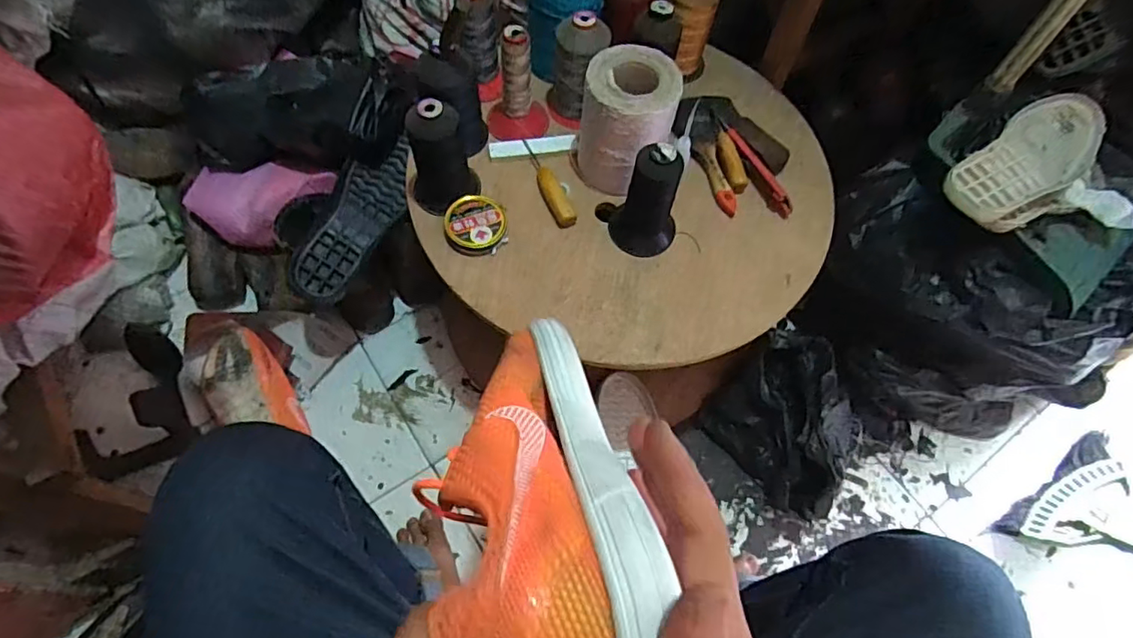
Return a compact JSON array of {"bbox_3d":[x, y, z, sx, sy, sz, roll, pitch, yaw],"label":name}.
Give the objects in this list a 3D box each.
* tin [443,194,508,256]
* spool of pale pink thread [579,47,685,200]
[{"bbox_3d":[-0.106,-0.111,0.682,0.069,0.022,0.066,1,64,-3],"label":"tin"},{"bbox_3d":[0.069,-0.227,0.685,0.100,0.136,0.098,1,64,-3],"label":"spool of pale pink thread"}]

